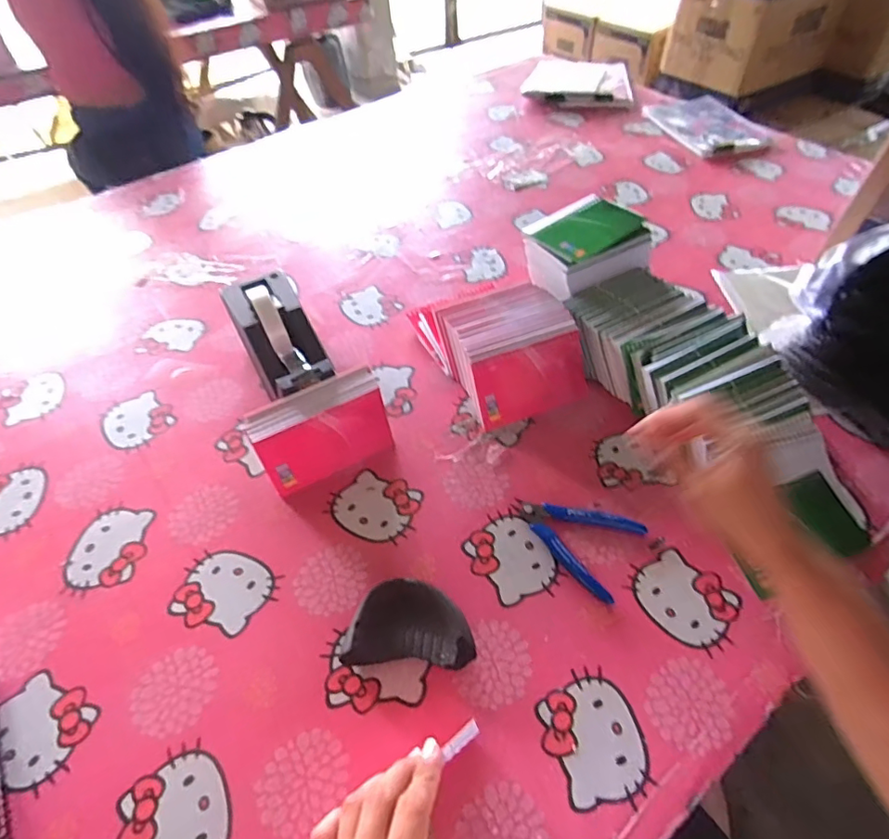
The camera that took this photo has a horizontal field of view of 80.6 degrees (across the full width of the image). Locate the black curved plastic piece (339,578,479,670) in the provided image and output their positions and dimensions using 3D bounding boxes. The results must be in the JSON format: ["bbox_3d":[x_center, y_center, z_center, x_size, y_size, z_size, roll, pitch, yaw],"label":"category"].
[{"bbox_3d":[-0.027,0.171,0.437,0.100,0.032,0.064,0,52,3],"label":"black curved plastic piece"}]

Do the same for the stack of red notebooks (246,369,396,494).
[{"bbox_3d":[-0.121,0.013,0.531,0.129,0.092,0.025,-24,33,-16],"label":"stack of red notebooks"}]

